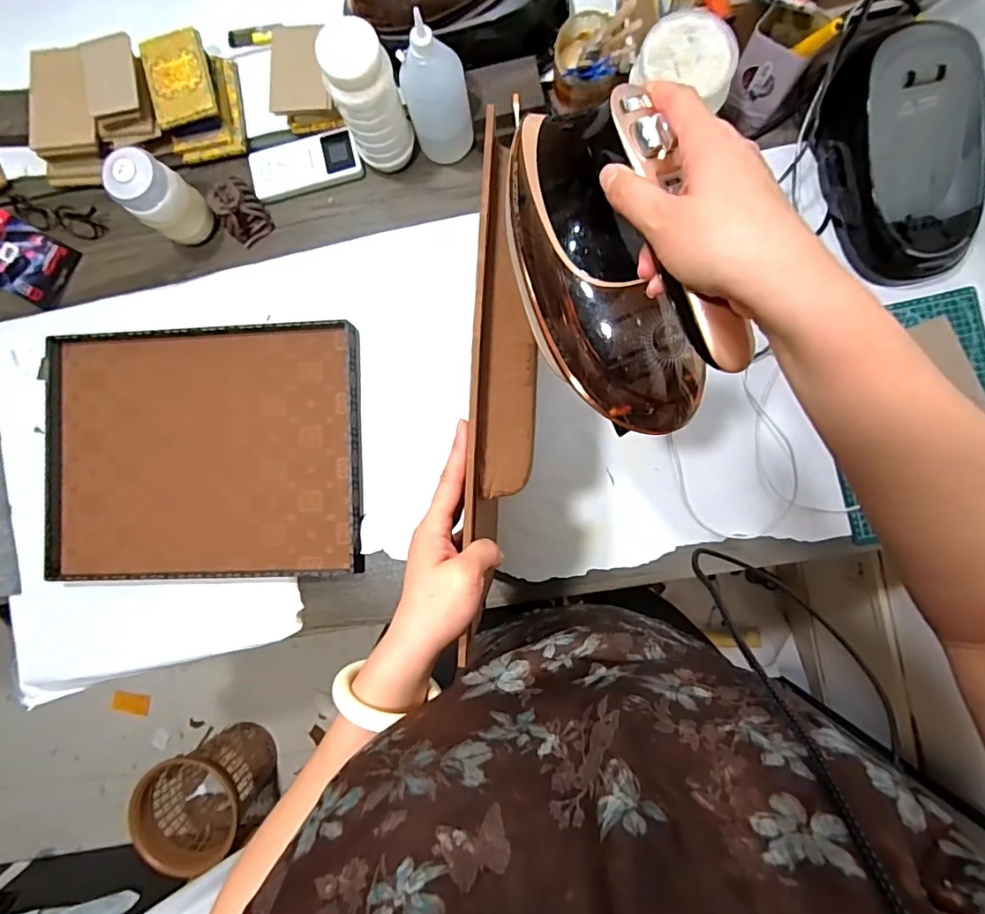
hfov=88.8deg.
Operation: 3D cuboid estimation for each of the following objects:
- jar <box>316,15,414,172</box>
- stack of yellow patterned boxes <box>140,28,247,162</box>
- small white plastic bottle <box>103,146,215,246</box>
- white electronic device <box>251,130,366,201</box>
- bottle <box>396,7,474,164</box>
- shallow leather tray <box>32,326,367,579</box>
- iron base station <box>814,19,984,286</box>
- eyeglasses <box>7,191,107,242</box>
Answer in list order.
[{"bbox_3d":[-0.156,-0.445,0.631,0.080,0.170,0.072,24,91,3],"label":"jar"},{"bbox_3d":[-0.418,-0.508,0.711,0.103,0.056,0.146,-11,89,3],"label":"stack of yellow patterned boxes"},{"bbox_3d":[-0.434,-0.338,0.670,0.061,0.127,0.074,36,91,3],"label":"small white plastic bottle"},{"bbox_3d":[-0.266,-0.419,0.719,0.155,0.014,0.075,-15,88,3],"label":"white electronic device"},{"bbox_3d":[-0.070,-0.450,0.629,0.071,0.172,0.062,19,90,3],"label":"bottle"},{"bbox_3d":[-0.412,-0.007,0.707,0.445,0.026,0.343,-2,88,6],"label":"shallow leather tray"},{"bbox_3d":[0.520,-0.367,0.623,0.159,0.096,0.276,-14,88,3],"label":"iron base station"},{"bbox_3d":[-0.647,-0.355,0.742,0.153,0.026,0.043,13,90,3],"label":"eyeglasses"}]

